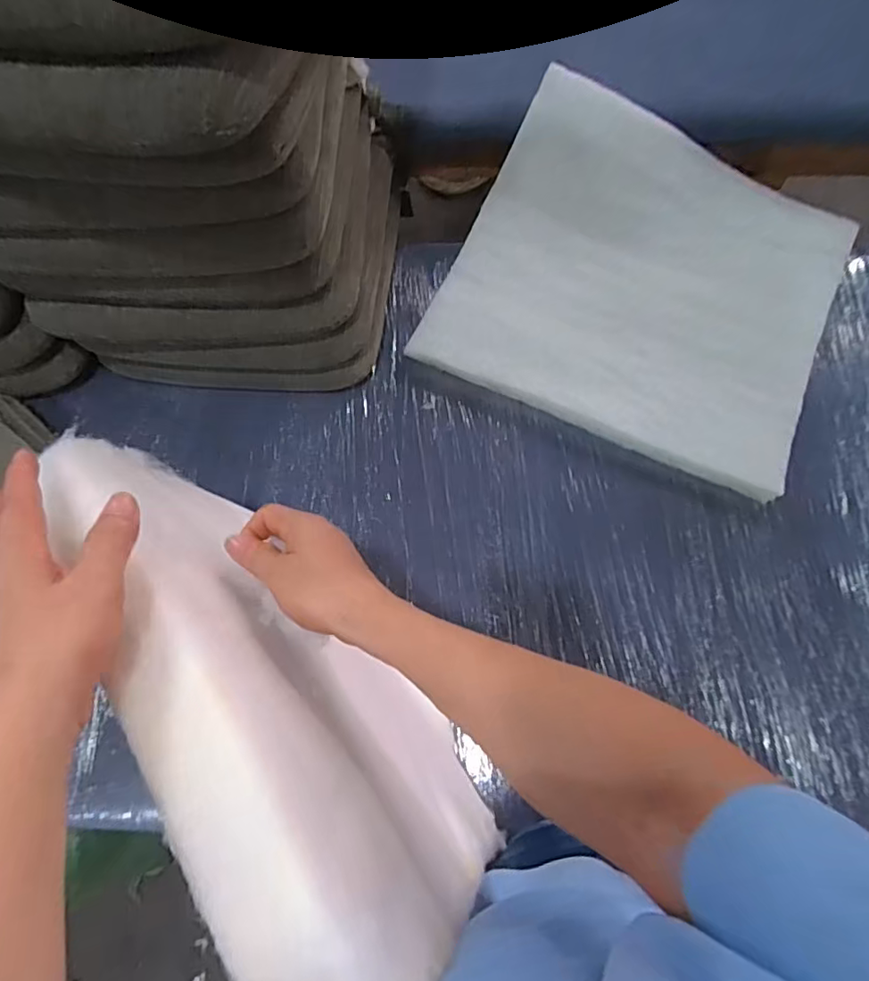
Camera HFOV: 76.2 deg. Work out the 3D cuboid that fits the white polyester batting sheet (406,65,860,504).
[{"bbox_3d":[0.301,-0.309,0.808,0.550,0.159,0.461,22,72,10],"label":"white polyester batting sheet"}]

